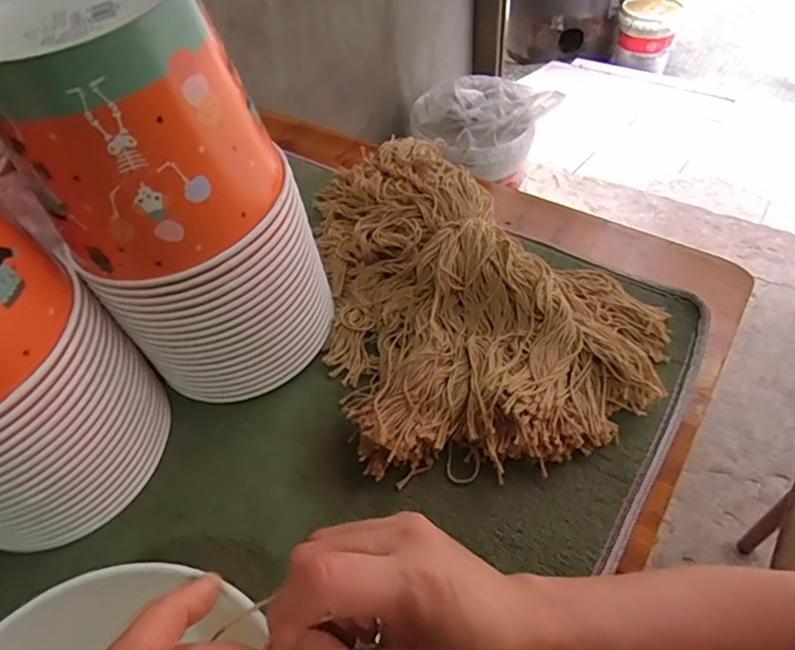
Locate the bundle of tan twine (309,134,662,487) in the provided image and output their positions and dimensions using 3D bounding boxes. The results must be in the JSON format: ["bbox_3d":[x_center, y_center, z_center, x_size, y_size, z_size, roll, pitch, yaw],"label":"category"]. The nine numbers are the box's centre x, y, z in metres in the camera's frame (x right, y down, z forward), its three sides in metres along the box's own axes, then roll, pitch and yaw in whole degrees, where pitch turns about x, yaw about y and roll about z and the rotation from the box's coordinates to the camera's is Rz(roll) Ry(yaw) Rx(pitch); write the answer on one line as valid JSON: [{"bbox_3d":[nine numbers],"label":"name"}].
[{"bbox_3d":[0.060,-0.056,0.489,0.272,0.085,0.364,-16,50,-8],"label":"bundle of tan twine"}]

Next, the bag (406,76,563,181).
[{"bbox_3d":[0.207,-0.490,1.336,0.338,0.149,0.215,-6,49,0],"label":"bag"}]

